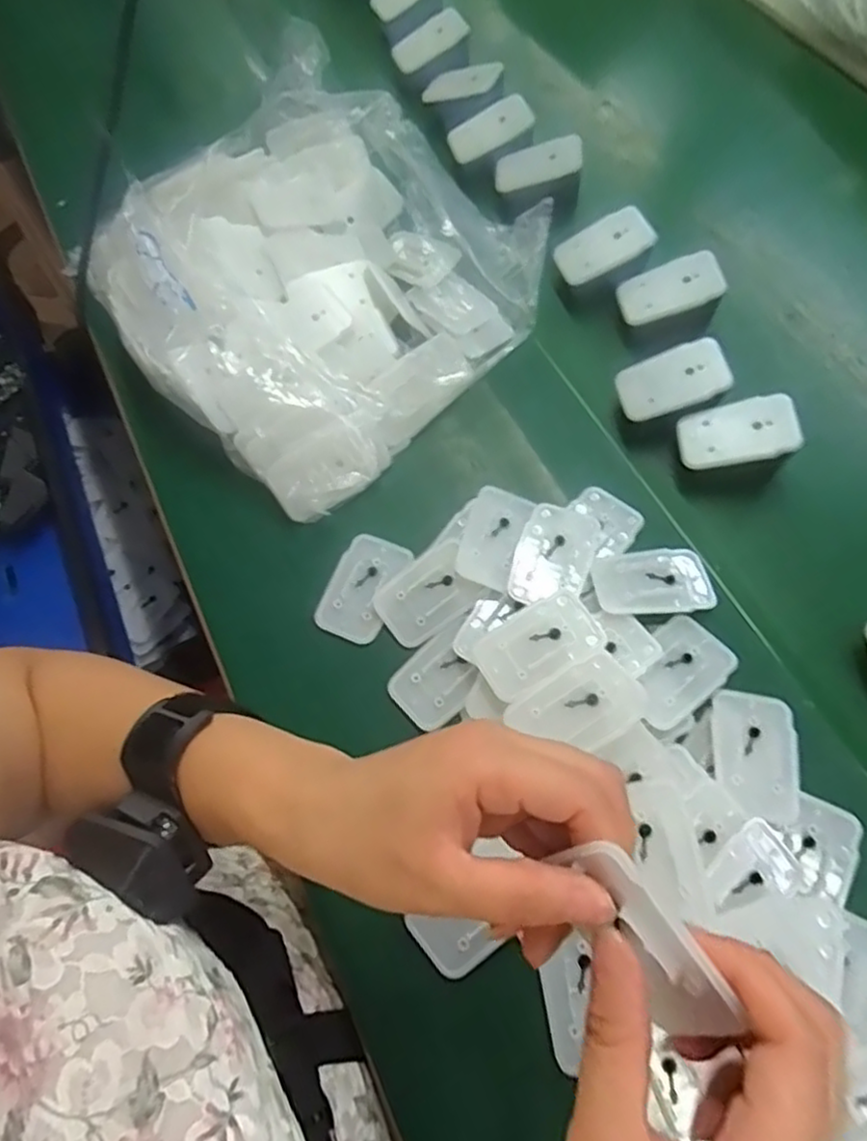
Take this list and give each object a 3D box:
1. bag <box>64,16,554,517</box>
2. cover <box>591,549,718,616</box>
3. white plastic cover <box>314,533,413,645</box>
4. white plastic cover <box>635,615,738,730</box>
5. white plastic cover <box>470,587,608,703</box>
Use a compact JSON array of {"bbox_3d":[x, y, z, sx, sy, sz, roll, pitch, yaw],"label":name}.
[{"bbox_3d":[-0.096,-0.229,0.507,0.276,0.099,0.307,-41,72,-13],"label":"bag"},{"bbox_3d":[0.136,0.006,0.424,0.070,0.007,0.043,-3,68,1],"label":"cover"},{"bbox_3d":[-0.046,0.011,0.449,0.043,0.008,0.071,20,71,10],"label":"white plastic cover"},{"bbox_3d":[0.141,0.058,0.401,0.067,0.013,0.045,-37,71,-11],"label":"white plastic cover"},{"bbox_3d":[0.060,0.042,0.389,0.071,0.009,0.044,-32,64,-4],"label":"white plastic cover"}]

